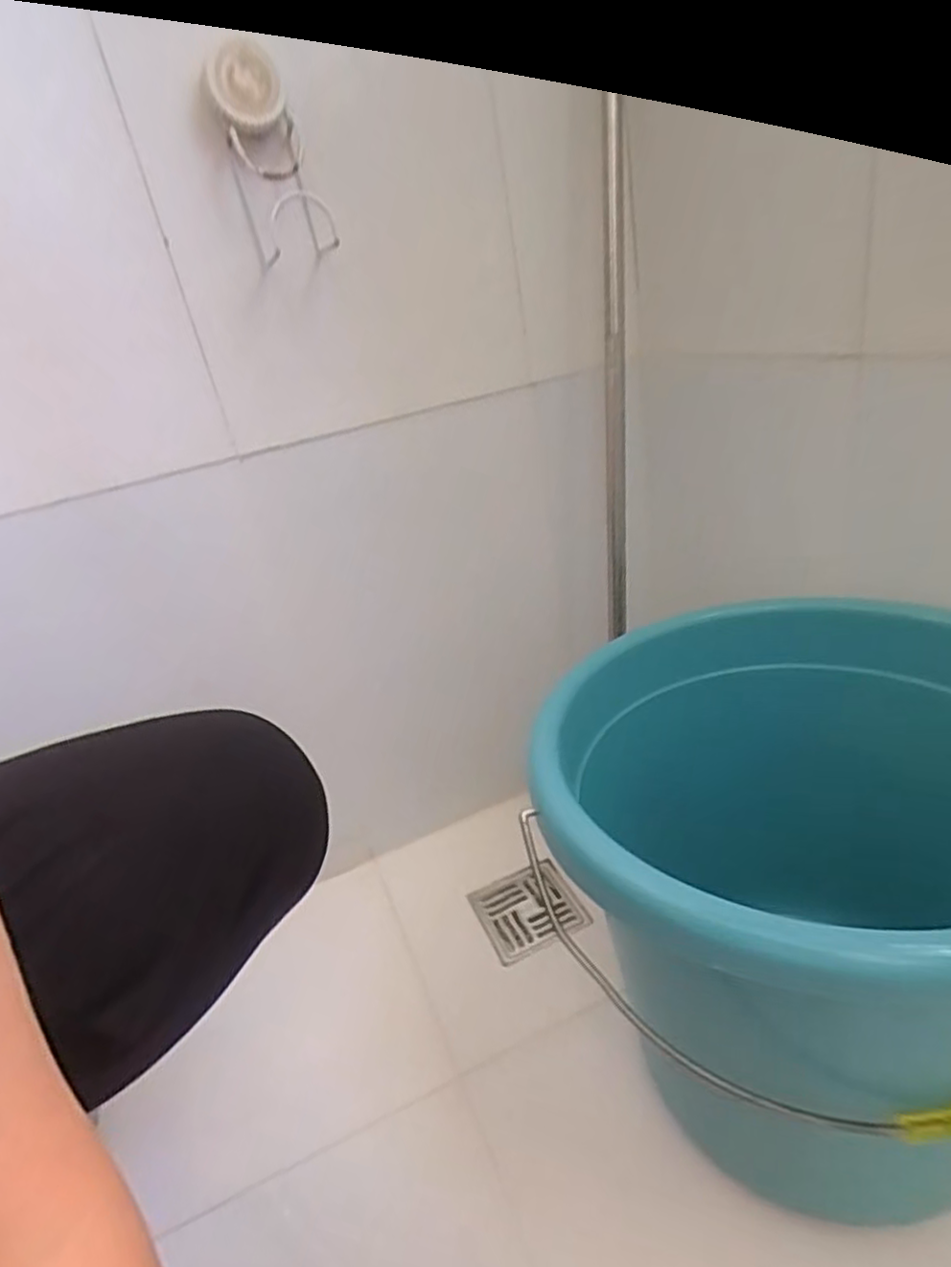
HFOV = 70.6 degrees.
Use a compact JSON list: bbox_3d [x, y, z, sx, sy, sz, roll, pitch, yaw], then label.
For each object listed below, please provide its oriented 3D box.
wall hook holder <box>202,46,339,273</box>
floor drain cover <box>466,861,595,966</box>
[{"bbox_3d":[-0.156,-0.368,0.521,0.069,0.130,0.038,-21,28,-18],"label":"wall hook holder"},{"bbox_3d":[0.057,0.293,0.706,0.100,0.012,0.103,-22,26,-14],"label":"floor drain cover"}]

